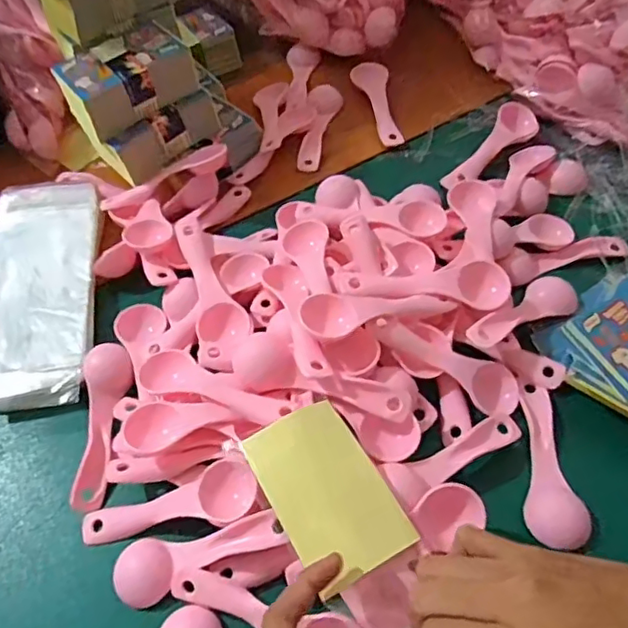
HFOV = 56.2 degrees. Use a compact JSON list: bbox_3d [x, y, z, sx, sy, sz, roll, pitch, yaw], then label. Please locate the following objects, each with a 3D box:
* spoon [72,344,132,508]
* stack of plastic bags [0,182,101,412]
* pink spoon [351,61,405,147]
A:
[{"bbox_3d":[-0.141,0.069,0.390,0.028,0.015,0.111,-6,54,1],"label":"spoon"},{"bbox_3d":[-0.209,-0.019,0.452,0.084,0.037,0.195,-6,54,1],"label":"stack of plastic bags"},{"bbox_3d":[0.062,-0.205,0.570,0.034,0.013,0.116,-9,54,-2],"label":"pink spoon"}]

